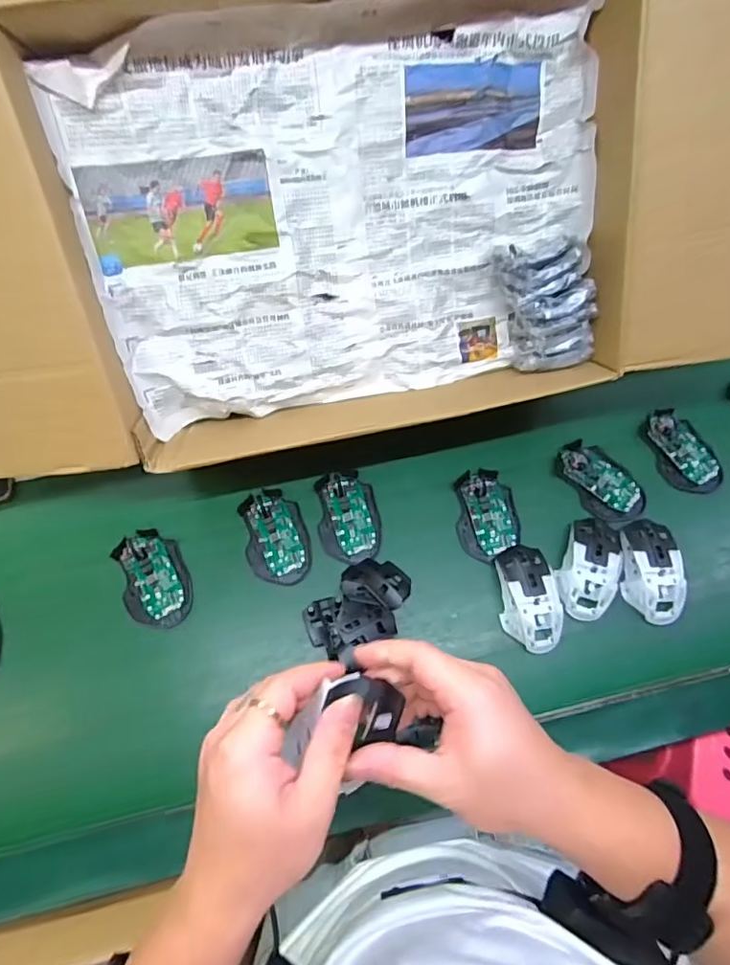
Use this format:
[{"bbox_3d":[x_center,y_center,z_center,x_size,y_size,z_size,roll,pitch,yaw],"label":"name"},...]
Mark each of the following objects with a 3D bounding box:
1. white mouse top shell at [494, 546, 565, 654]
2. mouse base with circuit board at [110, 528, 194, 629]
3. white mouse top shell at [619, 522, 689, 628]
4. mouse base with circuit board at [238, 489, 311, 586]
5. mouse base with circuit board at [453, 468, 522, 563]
[{"bbox_3d":[0.186,0.129,0.600,0.065,0.033,0.117,-1,71,-1],"label":"white mouse top shell"},{"bbox_3d":[-0.242,0.110,0.613,0.073,0.021,0.112,-18,69,-4],"label":"mouse base with circuit board"},{"bbox_3d":[0.329,0.099,0.611,0.069,0.034,0.121,0,71,0],"label":"white mouse top shell"},{"bbox_3d":[-0.105,0.064,0.631,0.072,0.017,0.112,-12,69,-2],"label":"mouse base with circuit board"},{"bbox_3d":[0.149,0.038,0.641,0.073,0.017,0.107,-6,69,0],"label":"mouse base with circuit board"}]

